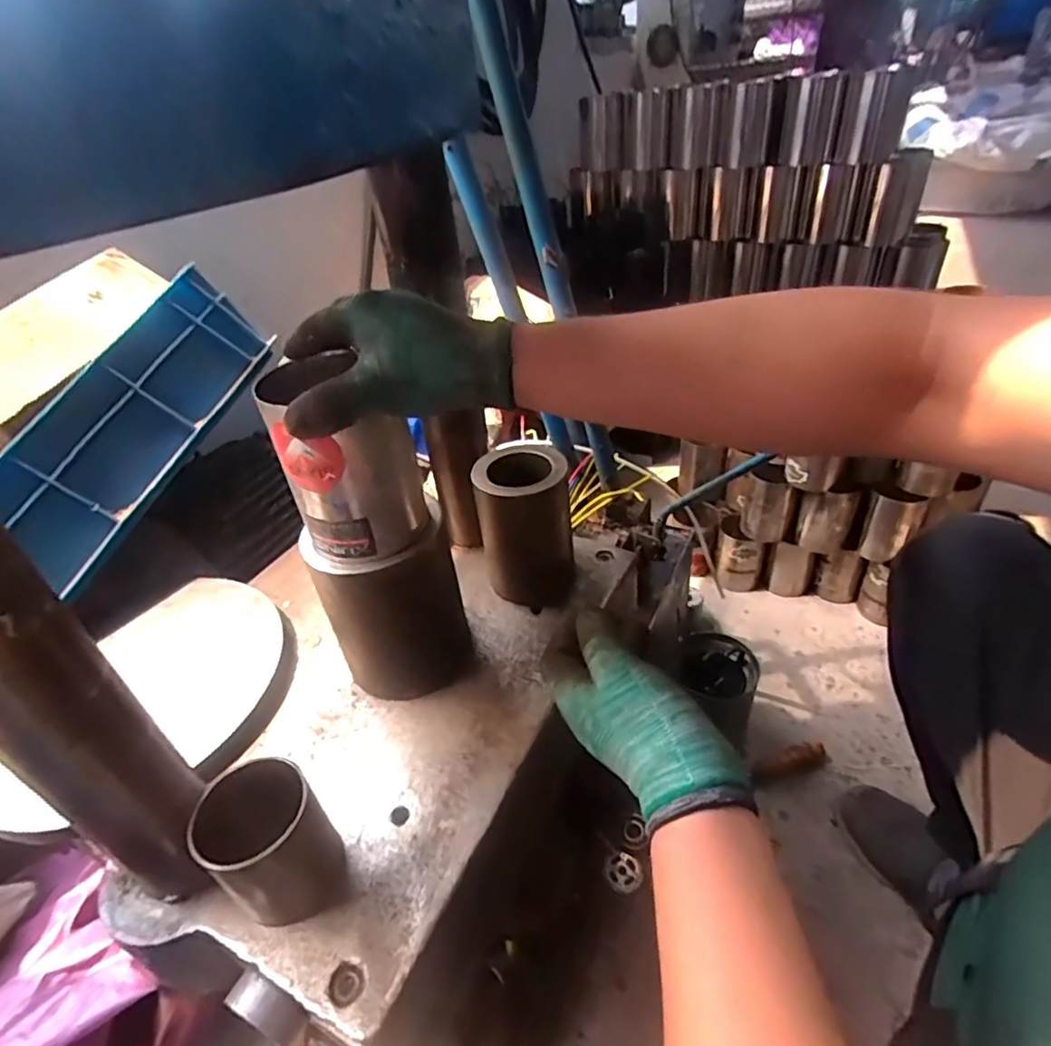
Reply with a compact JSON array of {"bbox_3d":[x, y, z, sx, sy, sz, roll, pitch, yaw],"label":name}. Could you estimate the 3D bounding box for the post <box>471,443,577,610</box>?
[{"bbox_3d":[0.001,0.006,0.586,0.087,0.138,0.088,-9,37,-3],"label":"post"}]

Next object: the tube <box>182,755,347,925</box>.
[{"bbox_3d":[-0.161,0.208,0.389,0.068,0.091,0.066,-4,37,3],"label":"tube"}]

